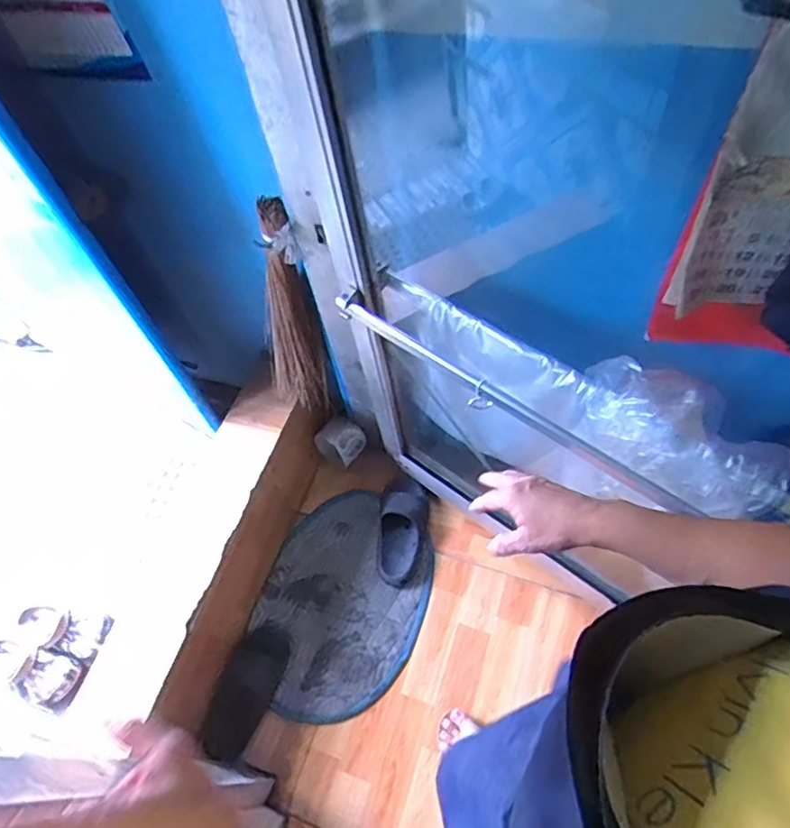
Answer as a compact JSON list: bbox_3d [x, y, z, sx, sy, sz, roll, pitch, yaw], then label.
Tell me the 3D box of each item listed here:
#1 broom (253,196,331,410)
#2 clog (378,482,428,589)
[{"bbox_3d":[-0.220,-0.179,1.163,0.140,0.547,0.077,-19,58,-5],"label":"broom"},{"bbox_3d":[0.020,0.280,1.428,0.112,0.076,0.276,4,60,7],"label":"clog"}]

